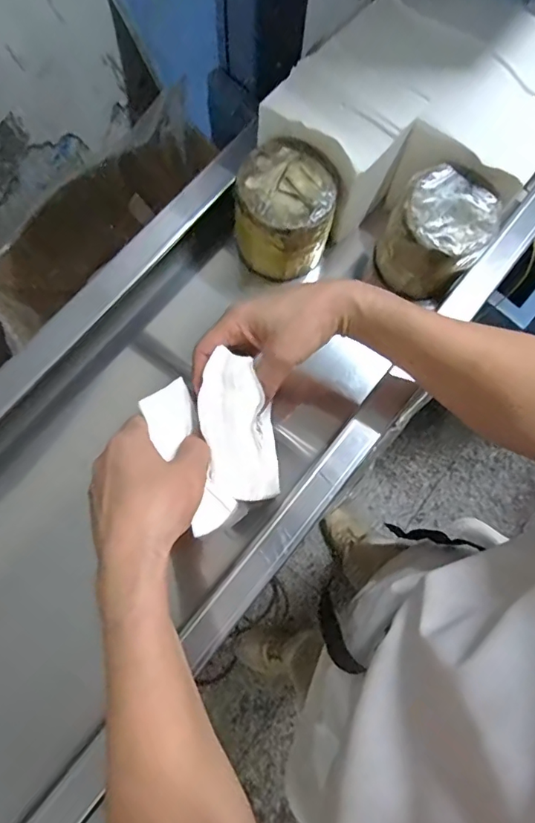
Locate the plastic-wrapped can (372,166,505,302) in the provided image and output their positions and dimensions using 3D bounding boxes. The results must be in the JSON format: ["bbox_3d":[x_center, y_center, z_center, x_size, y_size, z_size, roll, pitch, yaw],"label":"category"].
[{"bbox_3d":[0.165,-0.170,0.495,0.088,0.093,0.087,0,77,-1],"label":"plastic-wrapped can"}]

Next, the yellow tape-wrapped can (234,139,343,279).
[{"bbox_3d":[0.019,-0.200,0.498,0.095,0.096,0.099,15,77,3],"label":"yellow tape-wrapped can"}]

